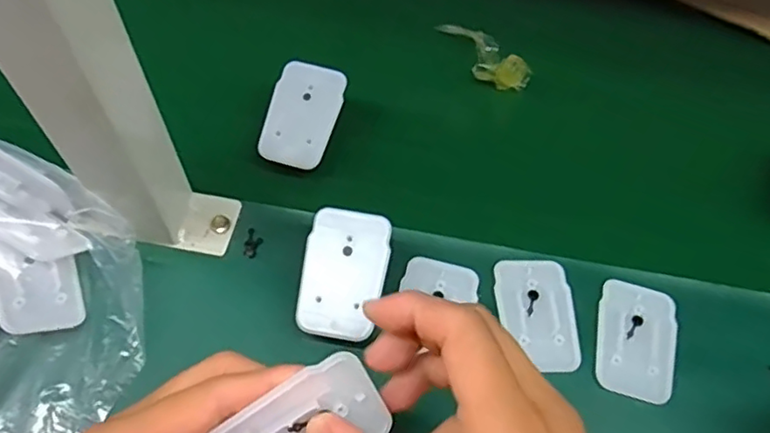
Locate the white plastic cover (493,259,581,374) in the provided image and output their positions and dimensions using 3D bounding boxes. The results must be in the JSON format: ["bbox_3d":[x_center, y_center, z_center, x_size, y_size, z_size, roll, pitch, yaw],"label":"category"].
[{"bbox_3d":[0.088,0.056,0.353,0.043,0.004,0.067,1,61,-3],"label":"white plastic cover"}]

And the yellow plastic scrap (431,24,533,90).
[{"bbox_3d":[0.072,-0.121,0.451,0.078,0.025,0.023,33,64,14],"label":"yellow plastic scrap"}]

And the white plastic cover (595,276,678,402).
[{"bbox_3d":[0.145,0.070,0.349,0.044,0.004,0.068,17,61,6],"label":"white plastic cover"}]

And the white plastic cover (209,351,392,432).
[{"bbox_3d":[-0.031,0.083,0.231,0.064,0.004,0.042,-29,105,-13],"label":"white plastic cover"}]

